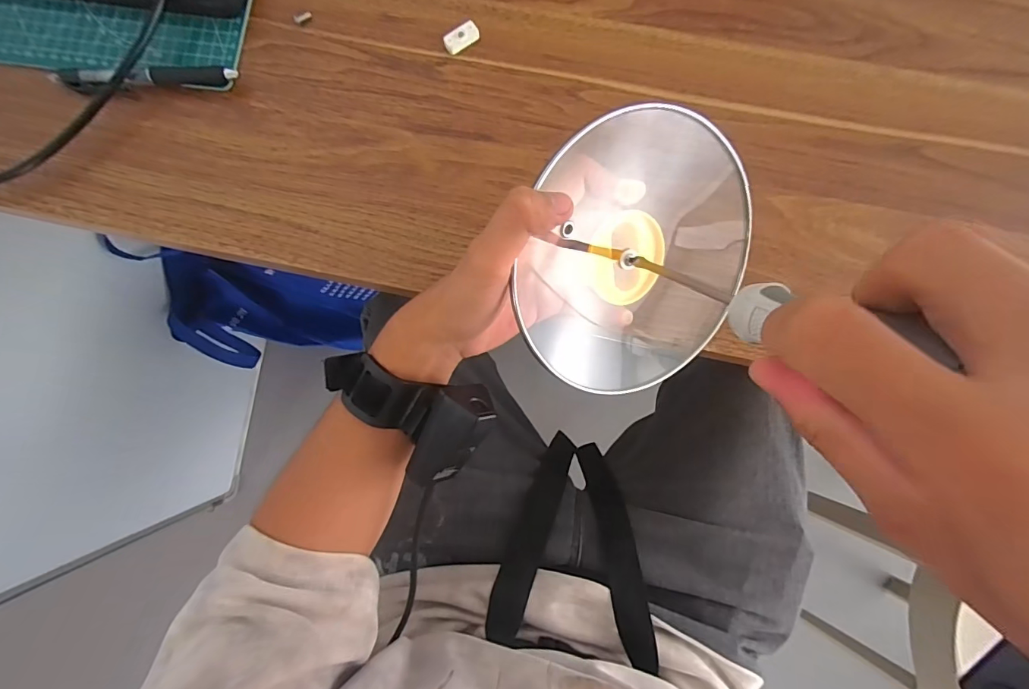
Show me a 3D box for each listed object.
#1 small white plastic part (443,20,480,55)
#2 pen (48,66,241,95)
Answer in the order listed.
[{"bbox_3d":[-0.038,-0.223,0.324,0.026,0.008,0.014,-28,84,-1],"label":"small white plastic part"},{"bbox_3d":[-0.269,-0.192,0.323,0.138,0.013,0.020,3,84,2],"label":"pen"}]

